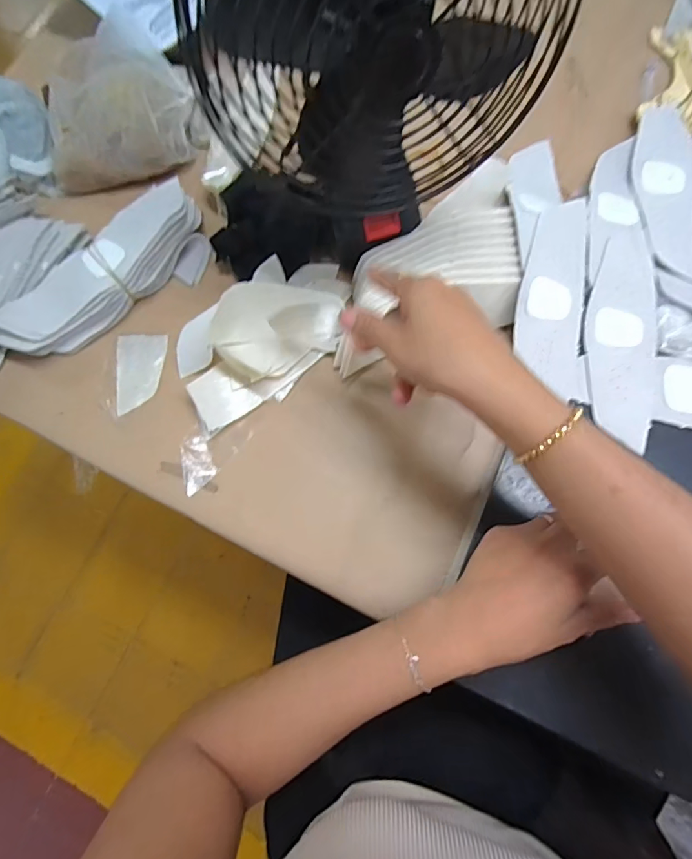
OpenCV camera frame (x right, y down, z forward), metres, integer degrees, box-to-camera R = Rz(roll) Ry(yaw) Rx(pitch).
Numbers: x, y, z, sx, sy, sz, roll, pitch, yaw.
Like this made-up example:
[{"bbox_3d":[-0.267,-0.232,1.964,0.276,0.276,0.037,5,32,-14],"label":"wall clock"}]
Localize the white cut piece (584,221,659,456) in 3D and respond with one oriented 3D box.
[{"bbox_3d":[0.232,-0.085,0.394,0.056,0.006,0.197,10,77,4],"label":"white cut piece"}]

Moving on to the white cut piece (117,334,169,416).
[{"bbox_3d":[-0.189,-0.052,0.428,0.043,0.006,0.073,-1,76,2],"label":"white cut piece"}]

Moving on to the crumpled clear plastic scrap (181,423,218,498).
[{"bbox_3d":[-0.130,0.027,0.405,0.029,0.004,0.053,-21,76,-3],"label":"crumpled clear plastic scrap"}]

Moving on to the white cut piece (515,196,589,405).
[{"bbox_3d":[0.175,-0.115,0.398,0.059,0.017,0.176,5,75,0],"label":"white cut piece"}]

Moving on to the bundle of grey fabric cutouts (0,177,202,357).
[{"bbox_3d":[-0.220,-0.145,0.429,0.068,0.040,0.212,42,82,10],"label":"bundle of grey fabric cutouts"}]

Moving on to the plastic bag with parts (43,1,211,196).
[{"bbox_3d":[-0.231,-0.305,0.448,0.145,0.069,0.121,-27,78,-4],"label":"plastic bag with parts"}]

